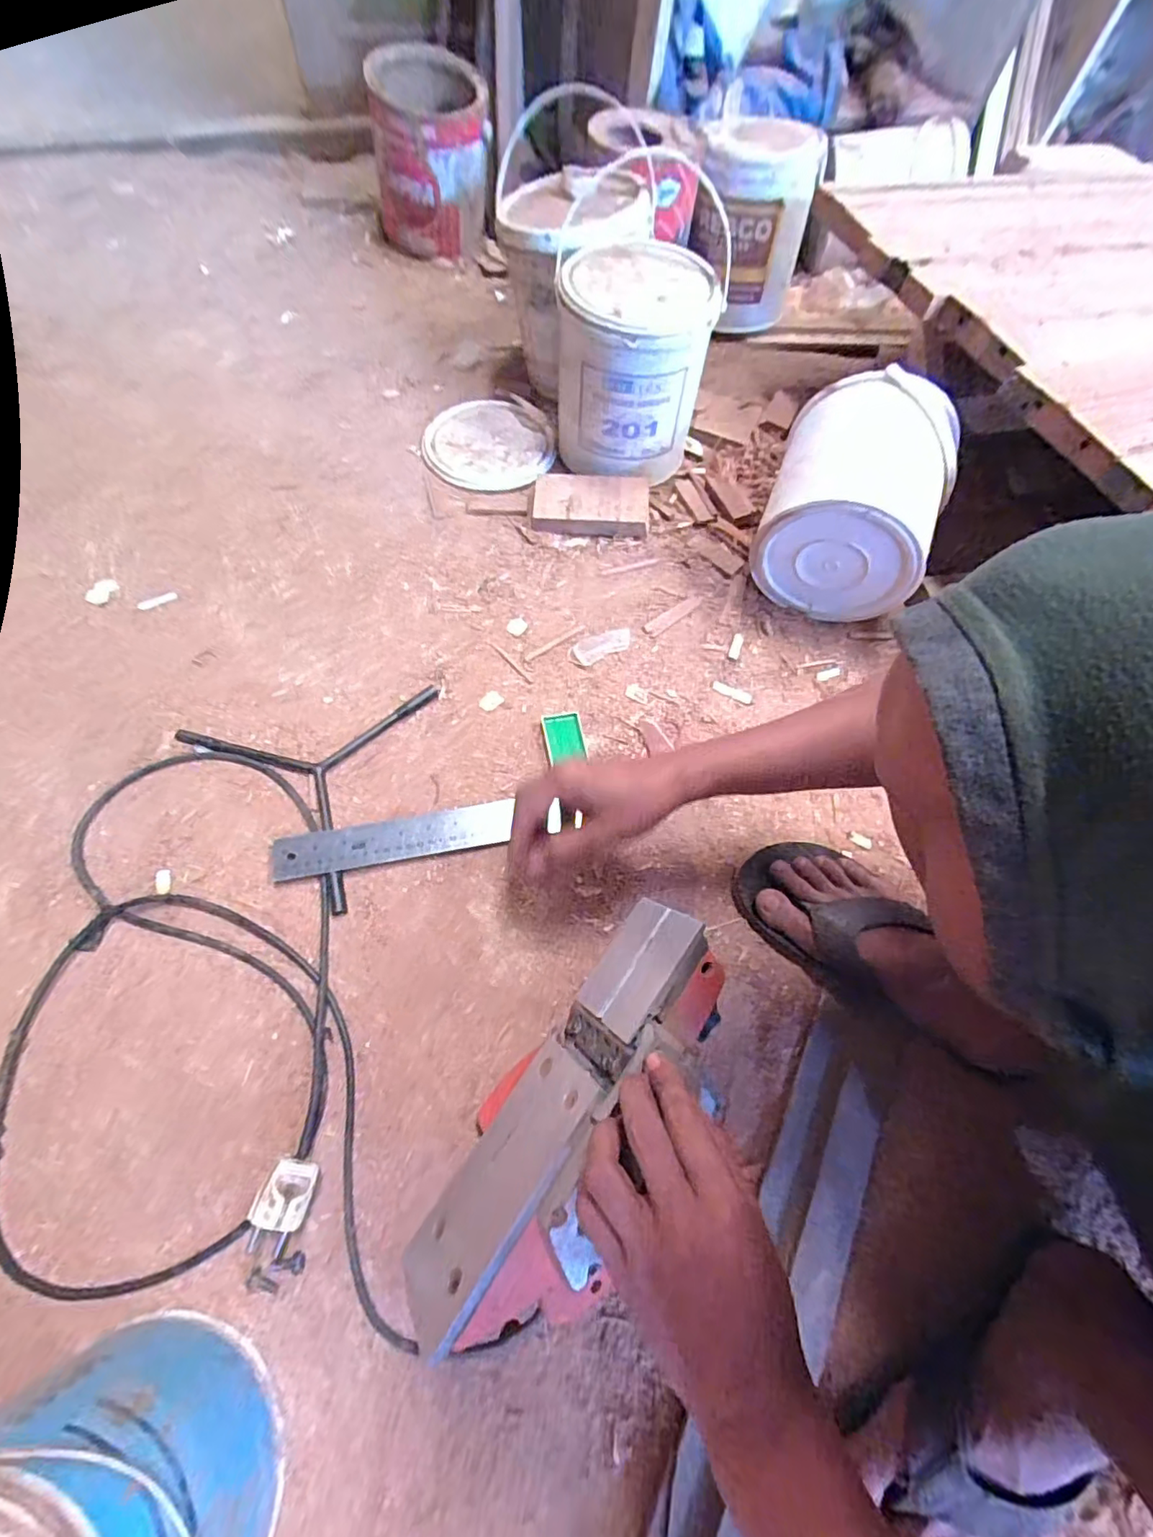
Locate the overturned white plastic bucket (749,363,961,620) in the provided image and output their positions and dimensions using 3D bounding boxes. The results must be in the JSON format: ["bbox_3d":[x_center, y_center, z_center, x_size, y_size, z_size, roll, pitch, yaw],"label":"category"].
[{"bbox_3d":[0.301,-0.283,0.635,0.167,0.183,0.171,20,65,6],"label":"overturned white plastic bucket"}]

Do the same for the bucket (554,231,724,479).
[{"bbox_3d":[0.060,-0.471,0.688,0.157,0.204,0.157,1,64,-3],"label":"bucket"}]

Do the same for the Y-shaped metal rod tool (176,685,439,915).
[{"bbox_3d":[-0.283,-0.005,0.561,0.219,0.009,0.238,14,64,3],"label":"Y-shaped metal rod tool"}]

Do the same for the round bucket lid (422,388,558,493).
[{"bbox_3d":[-0.116,-0.436,0.770,0.172,0.013,0.169,1,64,-3],"label":"round bucket lid"}]

